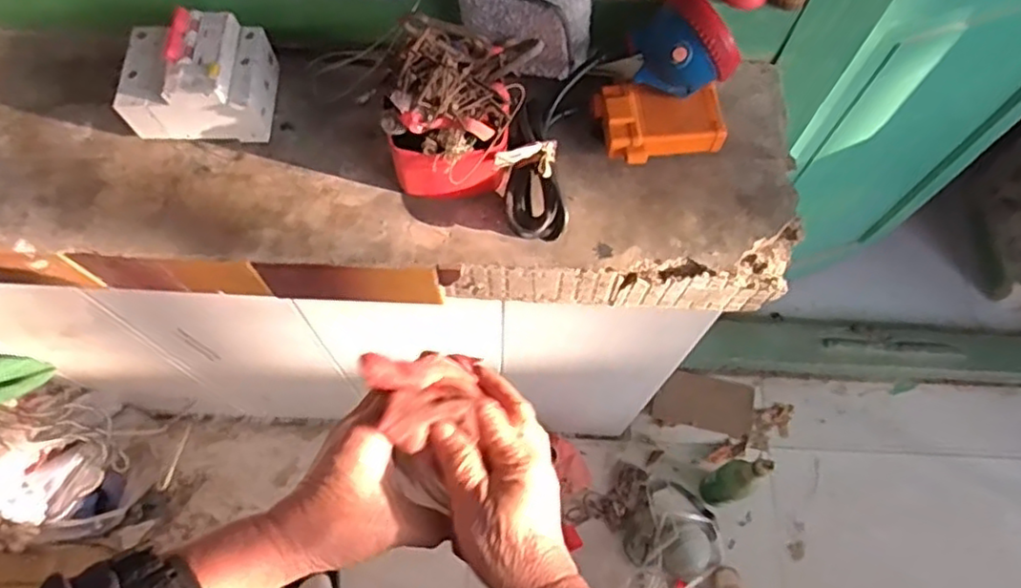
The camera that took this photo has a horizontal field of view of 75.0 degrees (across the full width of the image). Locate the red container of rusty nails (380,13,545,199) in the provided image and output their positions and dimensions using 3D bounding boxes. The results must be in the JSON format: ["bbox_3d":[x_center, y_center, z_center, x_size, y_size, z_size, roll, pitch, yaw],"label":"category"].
[{"bbox_3d":[-0.042,-0.147,0.510,0.107,0.122,0.116,0,66,-1],"label":"red container of rusty nails"}]

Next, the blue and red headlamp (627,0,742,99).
[{"bbox_3d":[0.134,-0.193,0.520,0.049,0.061,0.080,-40,73,-17],"label":"blue and red headlamp"}]

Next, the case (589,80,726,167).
[{"bbox_3d":[0.125,-0.145,0.555,0.099,0.022,0.063,-6,66,-4],"label":"case"}]

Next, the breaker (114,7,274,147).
[{"bbox_3d":[-0.263,-0.181,0.555,0.112,0.069,0.085,-1,66,-2],"label":"breaker"}]

